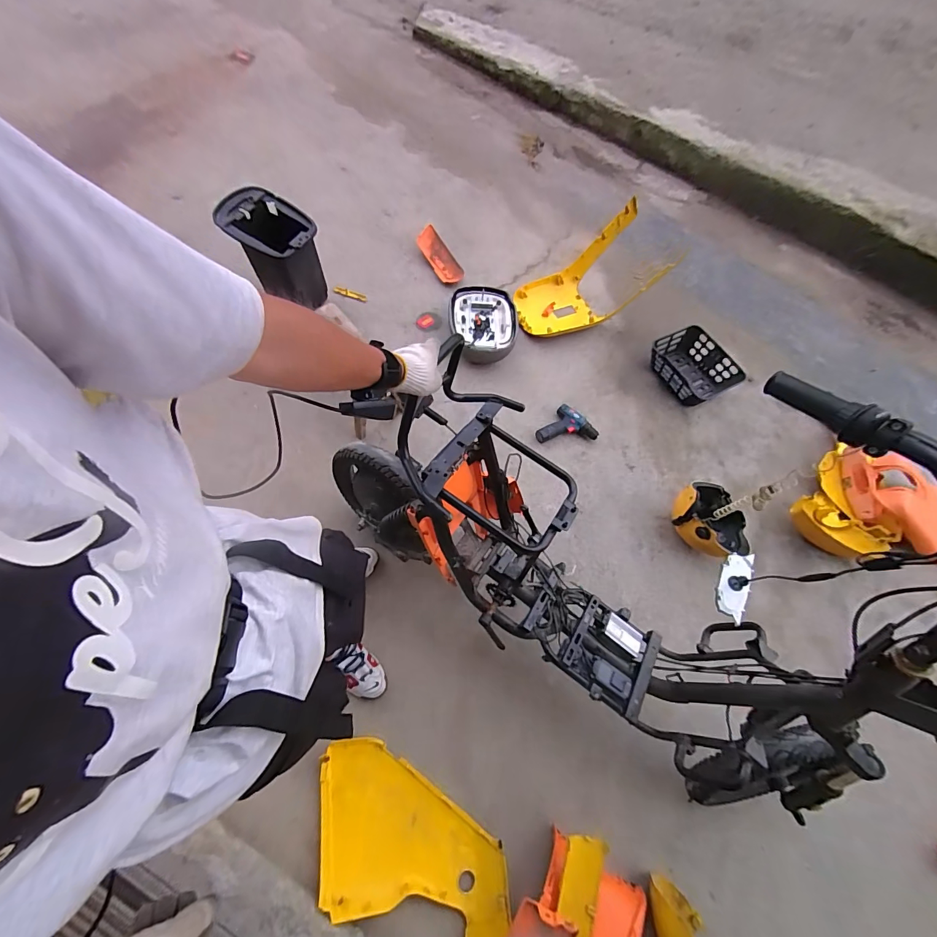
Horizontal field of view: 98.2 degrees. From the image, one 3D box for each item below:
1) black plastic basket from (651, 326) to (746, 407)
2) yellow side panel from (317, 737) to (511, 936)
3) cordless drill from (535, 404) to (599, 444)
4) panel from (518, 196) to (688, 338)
[{"bbox_3d":[0.935,-0.431,1.688,0.264,0.119,0.312,-23,70,-13],"label":"black plastic basket"},{"bbox_3d":[-0.167,0.953,0.998,0.575,0.051,0.304,33,69,10],"label":"yellow side panel"},{"bbox_3d":[0.368,-0.169,1.560,0.229,0.065,0.143,-2,67,-5],"label":"cordless drill"},{"bbox_3d":[0.508,-0.797,1.727,0.614,0.254,0.357,-26,71,-14],"label":"panel"}]

